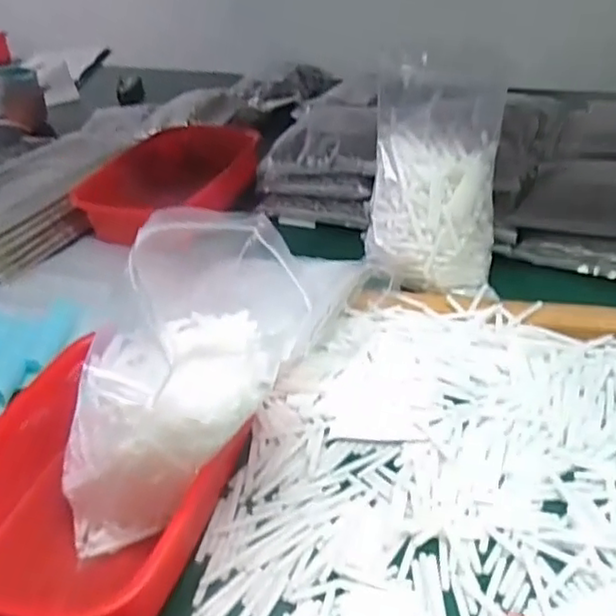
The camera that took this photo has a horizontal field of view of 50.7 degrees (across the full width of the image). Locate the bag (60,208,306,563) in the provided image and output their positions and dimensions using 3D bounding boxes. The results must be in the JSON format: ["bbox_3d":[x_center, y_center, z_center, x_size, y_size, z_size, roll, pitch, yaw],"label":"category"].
[{"bbox_3d":[-0.115,0.060,0.480,0.133,0.288,0.111,31,9,36],"label":"bag"}]

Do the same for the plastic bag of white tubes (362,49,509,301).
[{"bbox_3d":[0.127,-0.135,0.688,0.137,0.219,0.098,9,41,24],"label":"plastic bag of white tubes"}]

